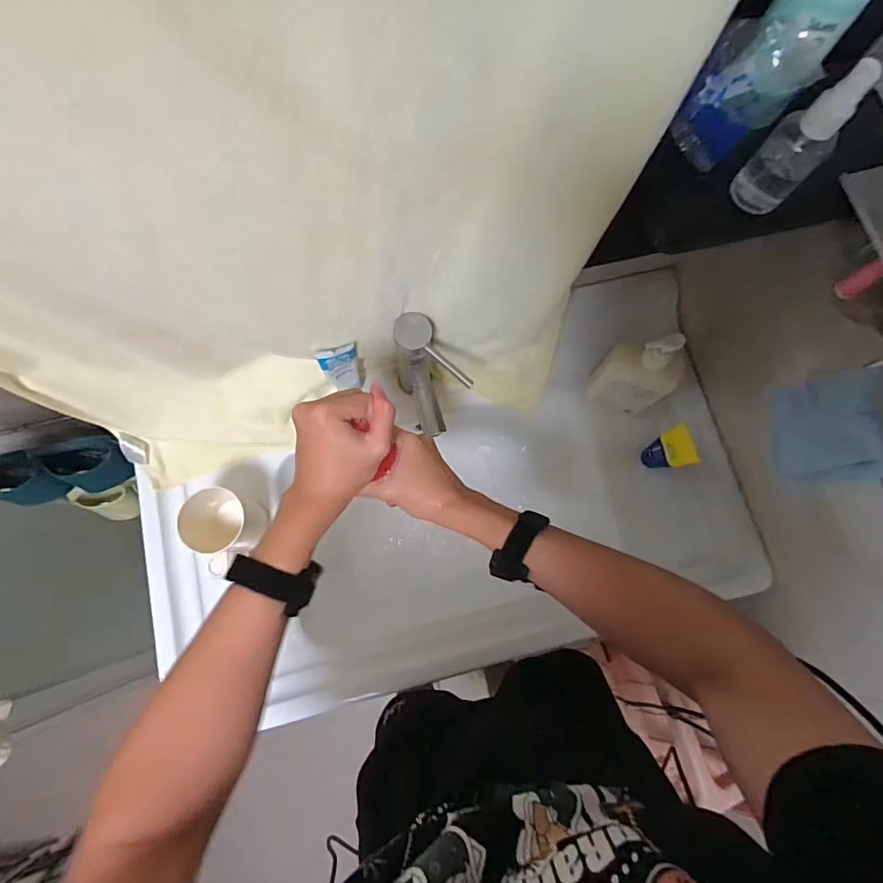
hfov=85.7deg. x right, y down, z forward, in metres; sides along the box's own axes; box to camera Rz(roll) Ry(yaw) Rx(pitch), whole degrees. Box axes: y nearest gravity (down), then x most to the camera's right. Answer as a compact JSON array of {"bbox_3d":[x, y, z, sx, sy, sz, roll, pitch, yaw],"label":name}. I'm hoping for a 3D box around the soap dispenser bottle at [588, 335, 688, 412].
[{"bbox_3d":[0.260,-0.085,0.621,0.093,0.168,0.046,21,78,3],"label":"soap dispenser bottle"}]

